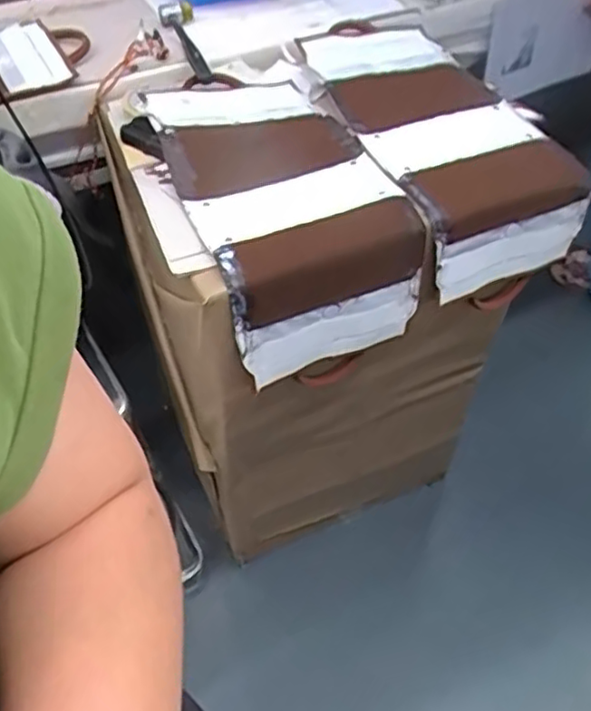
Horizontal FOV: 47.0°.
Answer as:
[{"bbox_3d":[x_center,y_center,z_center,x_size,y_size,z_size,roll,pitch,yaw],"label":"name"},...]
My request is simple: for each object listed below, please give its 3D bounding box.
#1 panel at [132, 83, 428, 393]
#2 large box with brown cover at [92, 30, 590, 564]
[{"bbox_3d":[-0.036,-0.178,0.913,0.246,0.204,0.380,-22,54,-18],"label":"panel"},{"bbox_3d":[0.031,-0.075,1.127,0.503,0.693,0.451,-23,54,-18],"label":"large box with brown cover"}]

